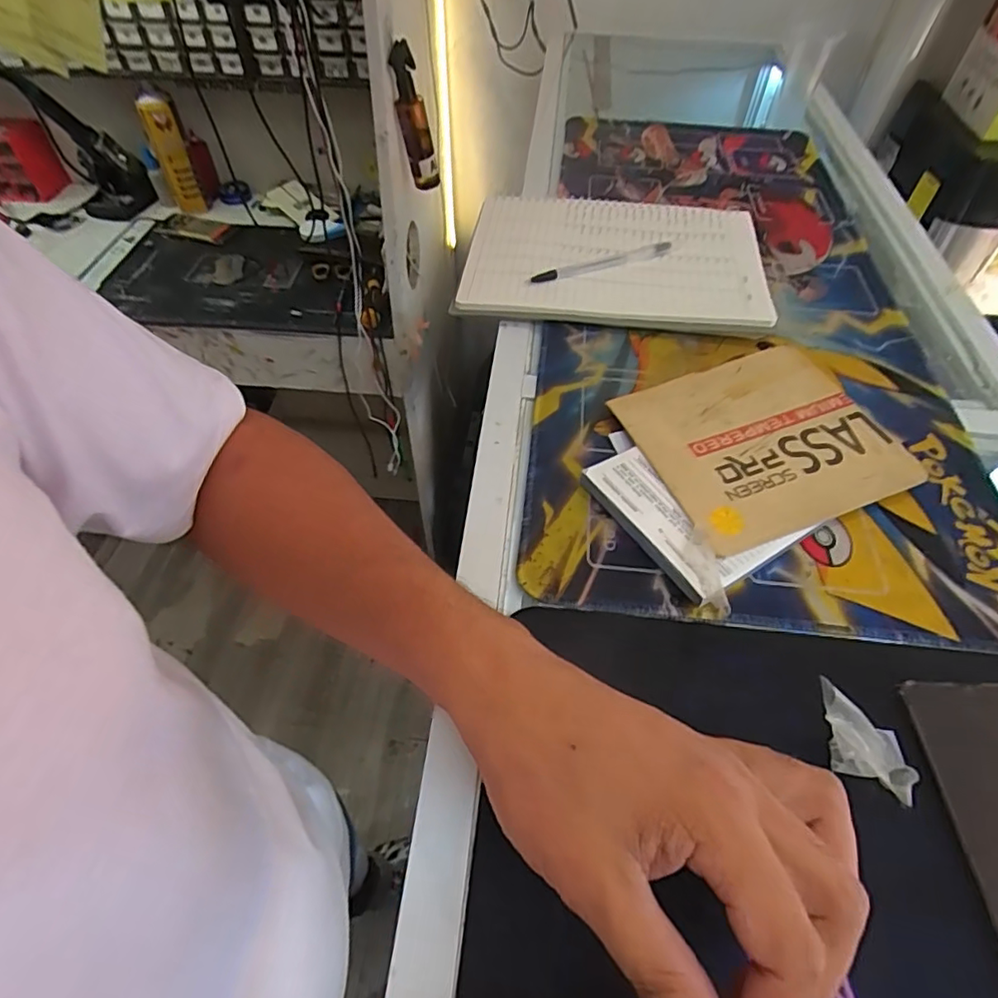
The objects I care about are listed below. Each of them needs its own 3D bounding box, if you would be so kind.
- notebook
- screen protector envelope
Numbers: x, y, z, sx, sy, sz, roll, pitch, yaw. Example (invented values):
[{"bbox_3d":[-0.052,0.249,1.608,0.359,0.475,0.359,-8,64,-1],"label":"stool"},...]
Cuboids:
[{"bbox_3d":[0.102,-0.219,0.518,0.257,0.018,0.194,6,52,3],"label":"notebook"},{"bbox_3d":[0.176,-0.039,0.385,0.161,0.015,0.138,-17,54,-14],"label":"screen protector envelope"}]

